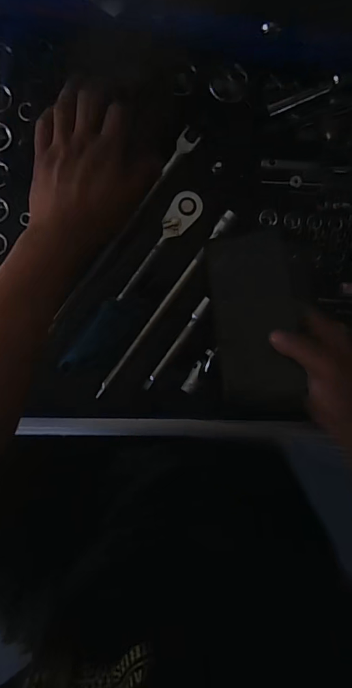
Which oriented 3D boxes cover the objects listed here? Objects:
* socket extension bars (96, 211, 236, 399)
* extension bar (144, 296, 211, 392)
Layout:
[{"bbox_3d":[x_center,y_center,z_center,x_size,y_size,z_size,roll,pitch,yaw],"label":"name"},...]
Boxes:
[{"bbox_3d":[-0.011,-0.044,0.432,0.012,0.015,0.245,36,90,-5],"label":"socket extension bars"},{"bbox_3d":[0.000,-0.001,0.439,0.007,0.006,0.120,34,91,-6],"label":"extension bar"}]

